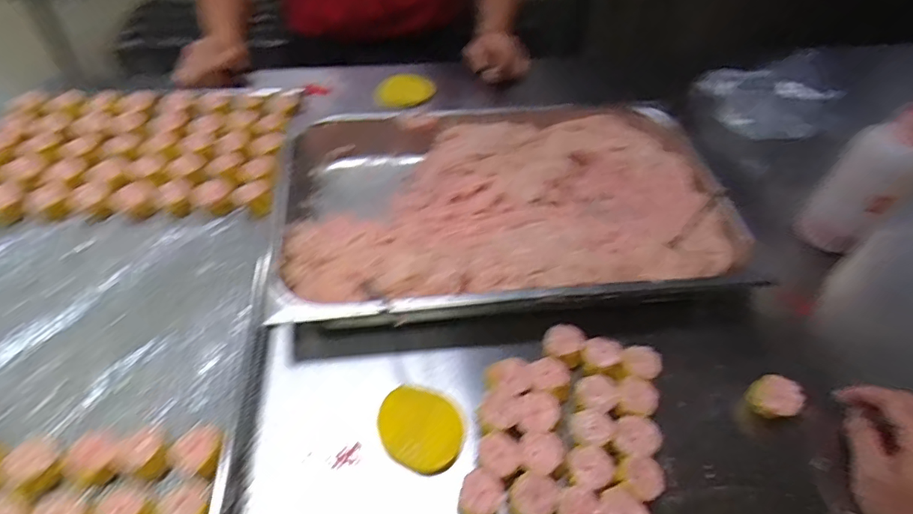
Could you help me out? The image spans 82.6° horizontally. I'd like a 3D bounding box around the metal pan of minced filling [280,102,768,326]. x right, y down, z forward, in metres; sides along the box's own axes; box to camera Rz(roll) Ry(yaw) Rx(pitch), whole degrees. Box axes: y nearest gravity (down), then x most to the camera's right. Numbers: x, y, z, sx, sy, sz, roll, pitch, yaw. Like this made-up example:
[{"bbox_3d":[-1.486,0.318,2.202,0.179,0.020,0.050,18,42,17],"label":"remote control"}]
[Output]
[{"bbox_3d":[0.062,-0.065,0.643,0.531,0.066,0.344,-5,50,-7],"label":"metal pan of minced filling"}]

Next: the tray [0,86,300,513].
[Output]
[{"bbox_3d":[-0.416,0.001,0.580,0.432,0.041,0.616,-1,50,-4],"label":"tray"}]

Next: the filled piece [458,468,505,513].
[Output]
[{"bbox_3d":[0.019,0.202,0.432,0.033,0.033,0.038,27,54,19],"label":"filled piece"}]

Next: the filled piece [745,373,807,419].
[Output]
[{"bbox_3d":[0.303,0.132,0.495,0.043,0.024,0.034,8,50,5],"label":"filled piece"}]

